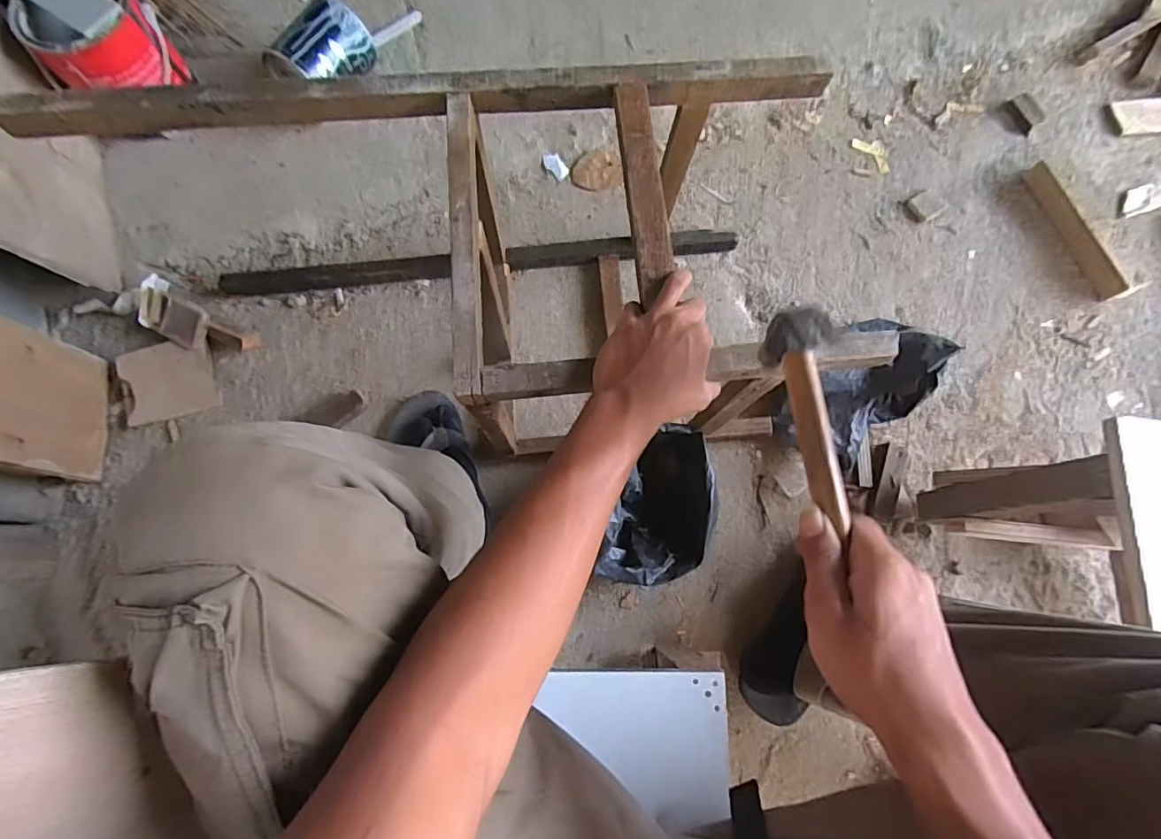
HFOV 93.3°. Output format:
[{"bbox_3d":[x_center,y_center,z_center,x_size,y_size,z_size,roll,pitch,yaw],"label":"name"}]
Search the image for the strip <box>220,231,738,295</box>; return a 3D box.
[{"bbox_3d":[-0.145,-0.237,0.817,0.760,0.036,0.030,-6,75,-2],"label":"strip"}]

